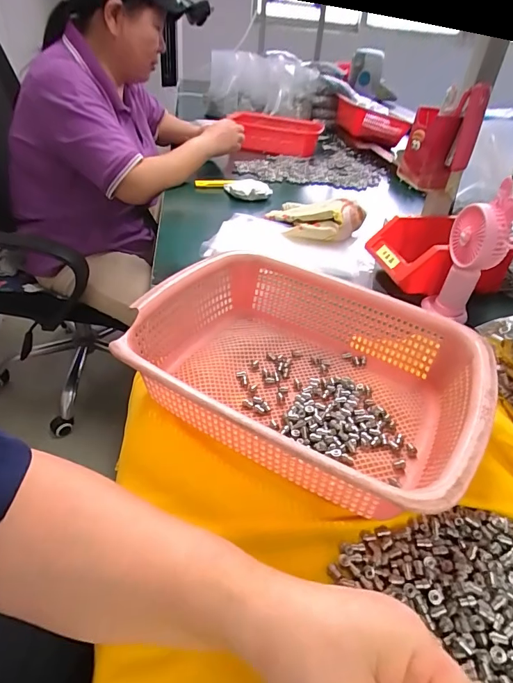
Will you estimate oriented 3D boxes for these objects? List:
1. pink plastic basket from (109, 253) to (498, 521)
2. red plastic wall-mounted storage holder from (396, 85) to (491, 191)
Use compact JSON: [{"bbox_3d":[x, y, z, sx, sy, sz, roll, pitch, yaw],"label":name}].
[{"bbox_3d":[0.043,0.023,0.370,0.285,0.078,0.215,22,44,22],"label":"pink plastic basket"},{"bbox_3d":[0.258,-0.284,0.585,0.093,0.122,0.044,18,40,16],"label":"red plastic wall-mounted storage holder"}]

